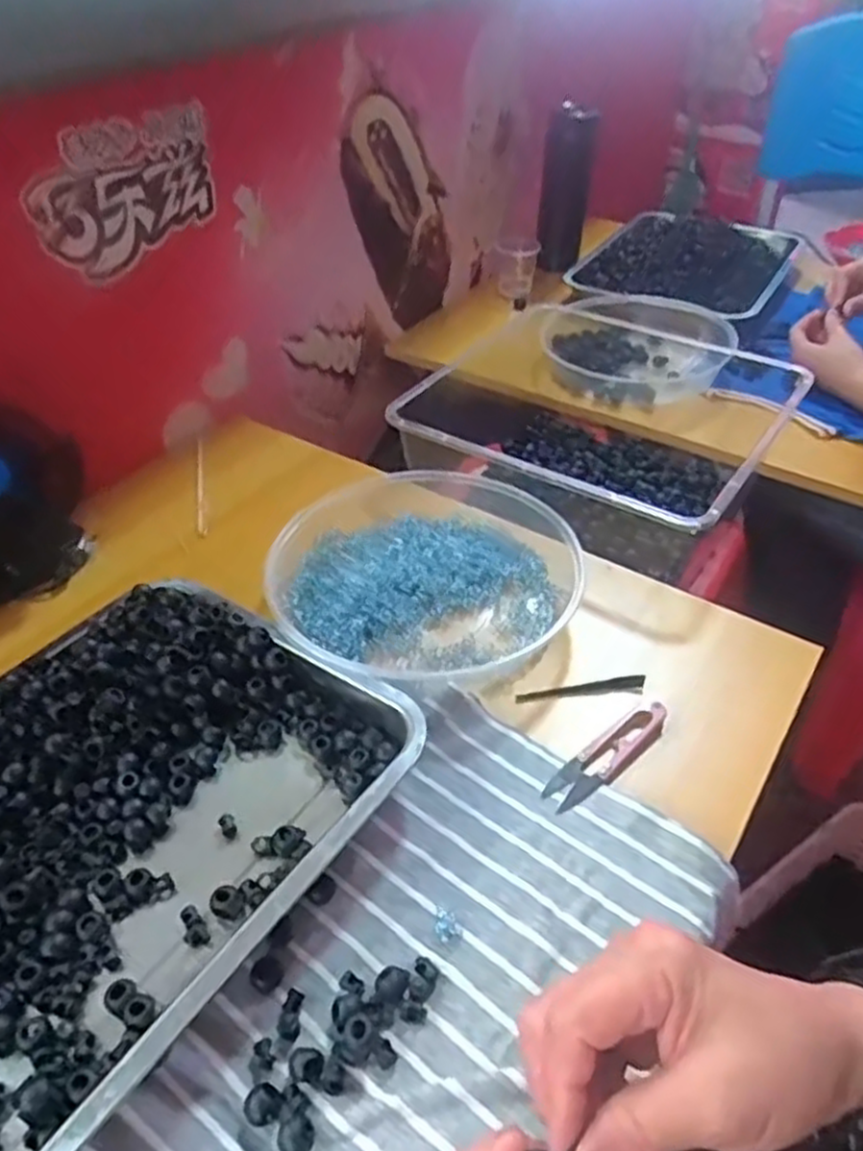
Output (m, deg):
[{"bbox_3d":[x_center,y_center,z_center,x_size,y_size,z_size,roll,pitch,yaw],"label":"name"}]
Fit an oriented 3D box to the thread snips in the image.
[{"bbox_3d":[0.112,0.110,0.479,0.102,0.010,0.026,-32,51,-30],"label":"thread snips"}]

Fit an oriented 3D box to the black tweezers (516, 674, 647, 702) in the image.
[{"bbox_3d":[0.101,0.076,0.517,0.088,0.011,0.009,-6,42,-7],"label":"black tweezers"}]

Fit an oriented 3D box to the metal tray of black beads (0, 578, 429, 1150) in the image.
[{"bbox_3d":[-0.191,0.147,0.410,0.244,0.045,0.340,25,48,25],"label":"metal tray of black beads"}]

